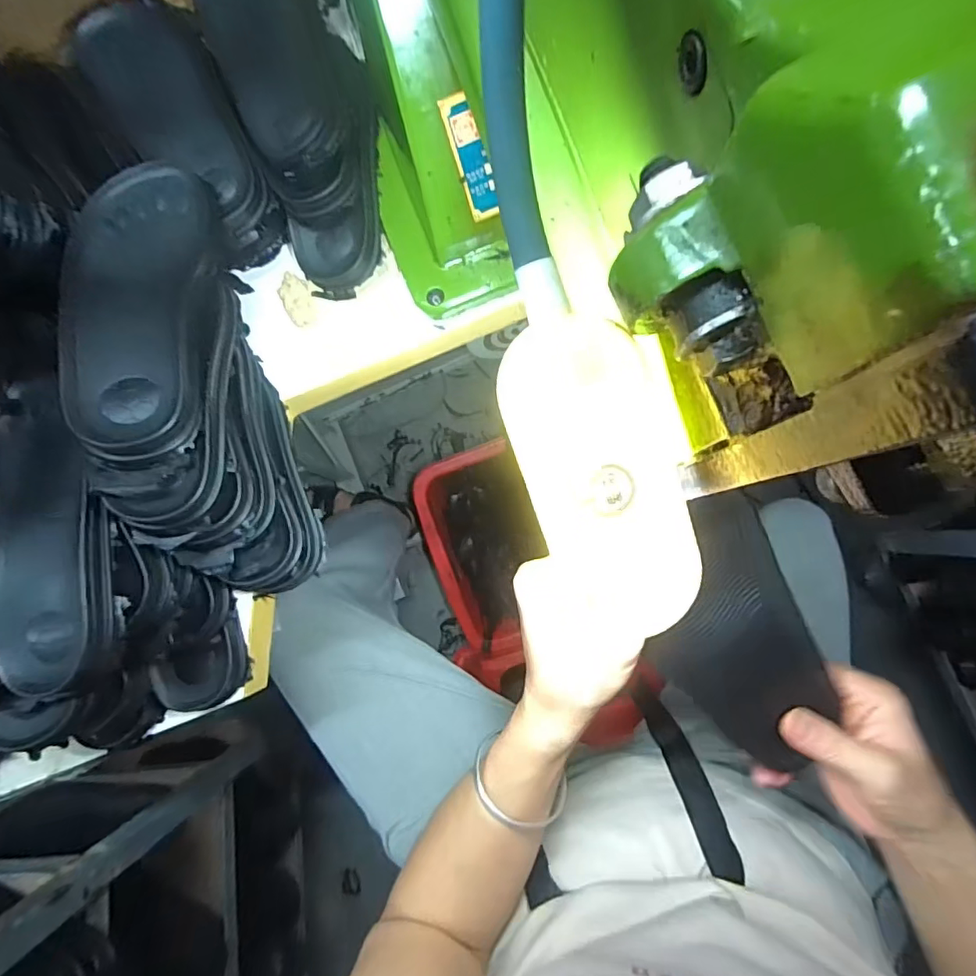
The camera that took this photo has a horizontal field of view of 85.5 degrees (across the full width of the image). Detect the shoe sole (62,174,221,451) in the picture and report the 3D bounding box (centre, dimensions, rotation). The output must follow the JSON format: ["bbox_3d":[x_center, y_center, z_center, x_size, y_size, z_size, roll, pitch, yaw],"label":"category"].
[{"bbox_3d":[-0.212,-0.118,0.324,0.081,0.023,0.207,-4,68,-17],"label":"shoe sole"}]

